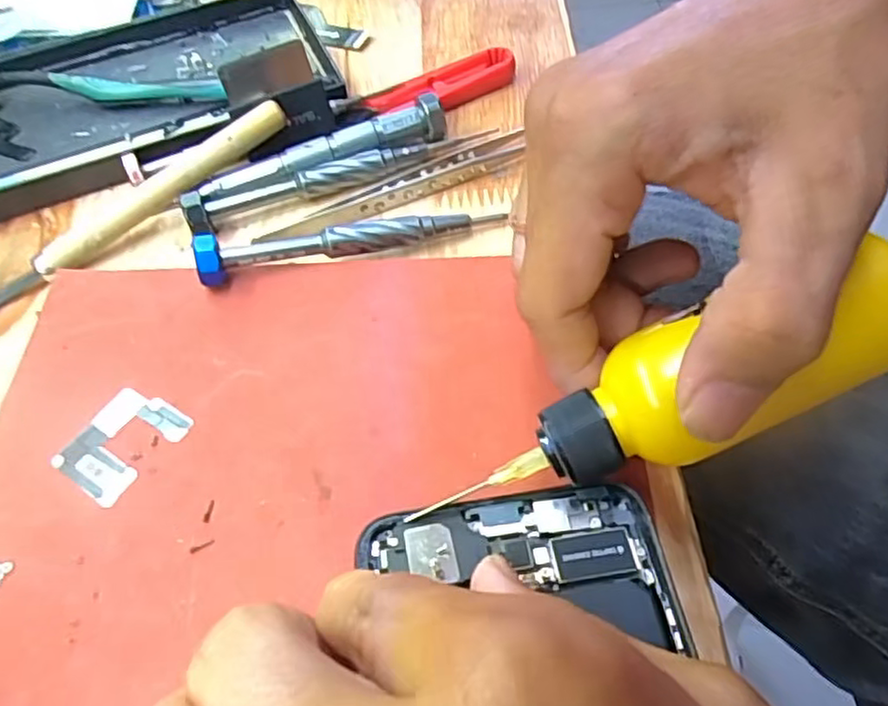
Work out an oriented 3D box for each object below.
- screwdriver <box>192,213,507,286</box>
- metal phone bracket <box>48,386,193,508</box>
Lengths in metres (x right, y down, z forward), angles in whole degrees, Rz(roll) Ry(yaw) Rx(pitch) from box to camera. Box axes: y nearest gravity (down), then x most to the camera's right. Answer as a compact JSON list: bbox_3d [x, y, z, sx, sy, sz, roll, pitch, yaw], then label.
[{"bbox_3d":[-0.031,-0.042,0.239,0.107,0.017,0.010,-16,55,-6],"label":"screwdriver"},{"bbox_3d":[-0.097,0.025,0.202,0.027,0.004,0.033,27,61,22],"label":"metal phone bracket"}]

